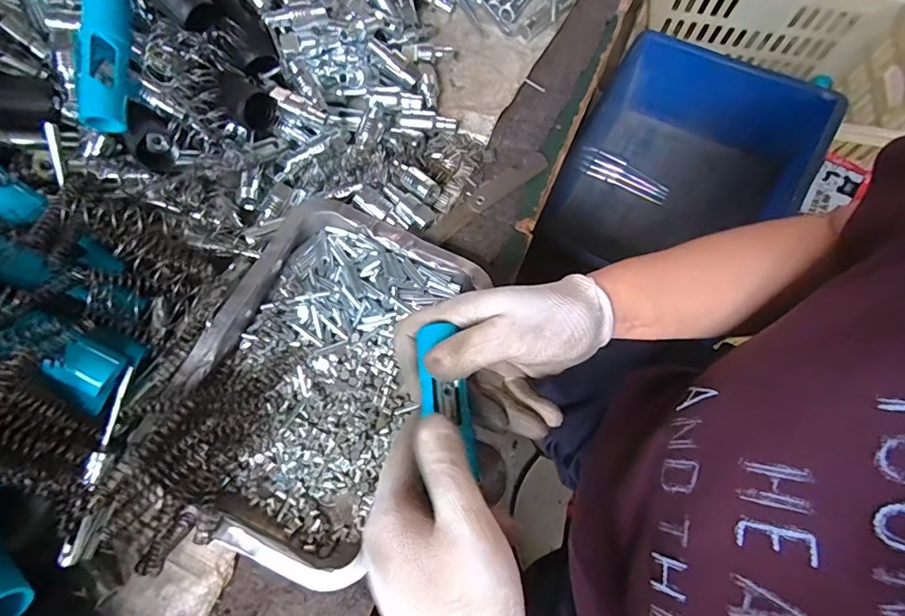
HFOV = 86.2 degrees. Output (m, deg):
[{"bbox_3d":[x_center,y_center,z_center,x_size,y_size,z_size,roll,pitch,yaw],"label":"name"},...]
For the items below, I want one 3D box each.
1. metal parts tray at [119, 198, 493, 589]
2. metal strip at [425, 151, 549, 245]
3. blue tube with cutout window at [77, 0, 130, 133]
[{"bbox_3d":[-0.093,0.047,0.366,0.182,0.034,0.262,20,71,5],"label":"metal parts tray"},{"bbox_3d":[0.032,-0.104,0.443,0.136,0.004,0.023,-37,77,-14],"label":"metal strip"},{"bbox_3d":[-0.258,-0.200,0.360,0.029,0.024,0.134,-4,83,-4],"label":"blue tube with cutout window"}]

